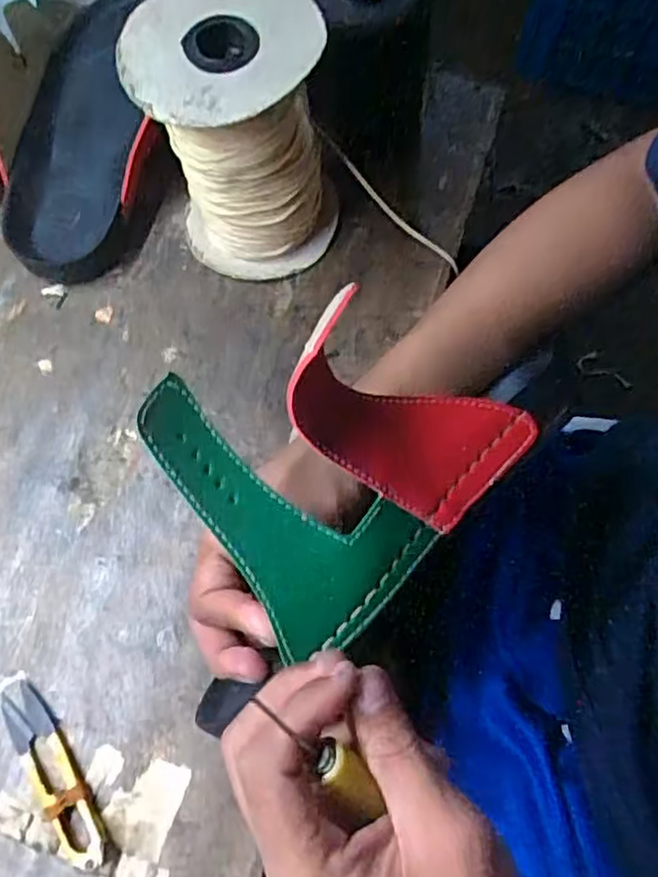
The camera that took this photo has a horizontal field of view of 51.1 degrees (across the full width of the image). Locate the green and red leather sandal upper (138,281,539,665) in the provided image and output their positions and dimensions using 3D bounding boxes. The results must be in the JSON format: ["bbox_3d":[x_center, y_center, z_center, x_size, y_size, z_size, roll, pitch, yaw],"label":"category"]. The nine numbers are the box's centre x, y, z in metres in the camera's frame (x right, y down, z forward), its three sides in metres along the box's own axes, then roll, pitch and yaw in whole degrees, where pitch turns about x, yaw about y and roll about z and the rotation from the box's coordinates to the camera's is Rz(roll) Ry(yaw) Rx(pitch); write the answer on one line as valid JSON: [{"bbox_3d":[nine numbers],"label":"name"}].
[{"bbox_3d":[0.013,0.003,0.301,0.145,0.062,0.115,-36,73,-10],"label":"green and red leather sandal upper"}]

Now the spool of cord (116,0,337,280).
[{"bbox_3d":[-0.051,-0.175,0.412,0.099,0.152,0.093,-1,71,2],"label":"spool of cord"}]

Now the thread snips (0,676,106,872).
[{"bbox_3d":[-0.147,0.178,0.366,0.023,0.012,0.100,-34,73,-9],"label":"thread snips"}]

